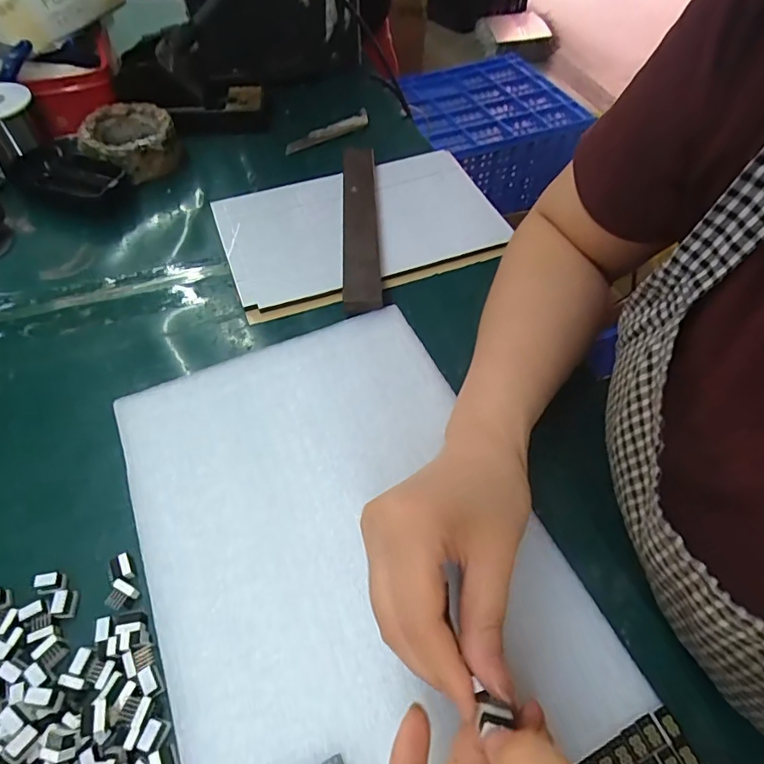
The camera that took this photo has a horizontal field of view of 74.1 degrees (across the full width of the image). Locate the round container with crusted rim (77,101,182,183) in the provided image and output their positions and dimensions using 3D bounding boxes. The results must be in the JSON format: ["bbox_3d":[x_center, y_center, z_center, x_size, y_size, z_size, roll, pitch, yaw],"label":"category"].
[{"bbox_3d":[-0.248,-0.236,0.502,0.088,0.046,0.083,-24,57,-15],"label":"round container with crusted rim"}]

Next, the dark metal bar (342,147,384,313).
[{"bbox_3d":[-0.018,-0.140,0.442,0.031,0.007,0.204,0,58,-4],"label":"dark metal bar"}]

